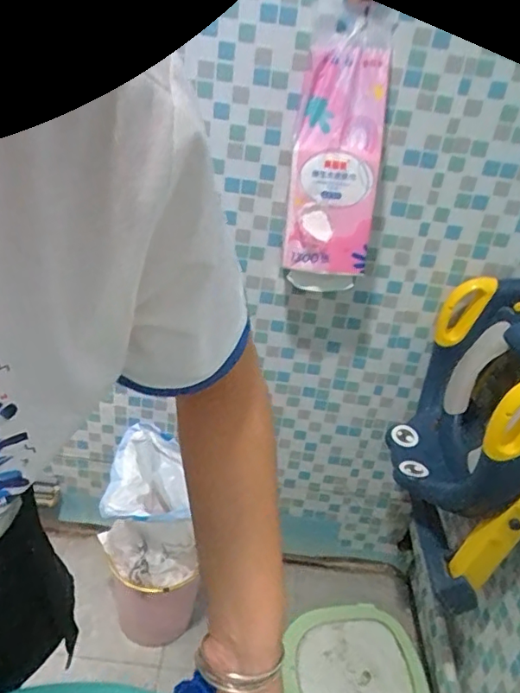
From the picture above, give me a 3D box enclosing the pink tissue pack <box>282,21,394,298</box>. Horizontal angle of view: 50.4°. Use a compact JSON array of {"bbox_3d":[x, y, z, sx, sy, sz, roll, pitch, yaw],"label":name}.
[{"bbox_3d":[0.127,-0.297,0.914,0.144,0.393,0.098,10,31,3],"label":"pink tissue pack"}]

